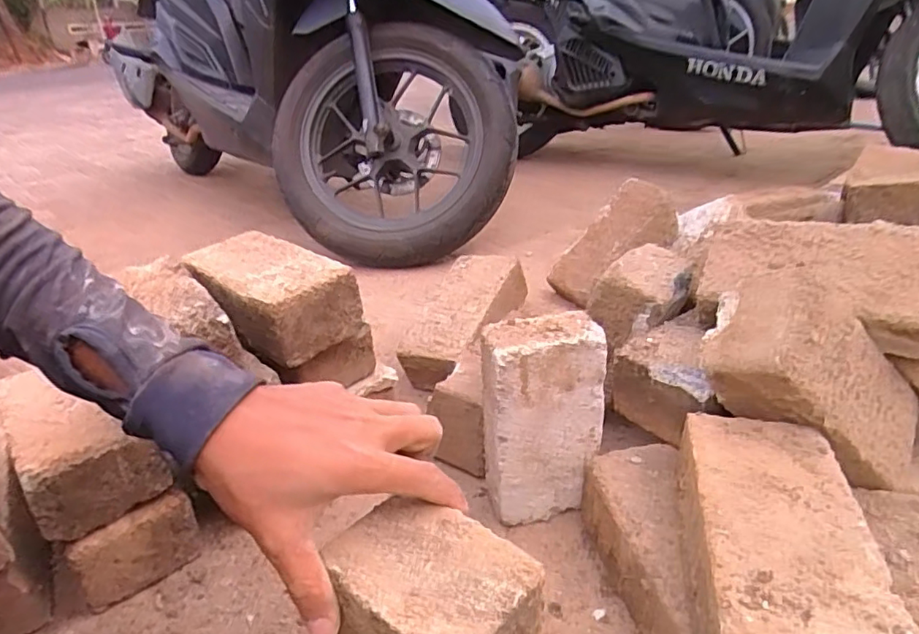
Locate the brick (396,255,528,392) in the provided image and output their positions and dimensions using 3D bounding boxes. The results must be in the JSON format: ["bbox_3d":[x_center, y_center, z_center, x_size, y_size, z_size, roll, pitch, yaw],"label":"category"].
[{"bbox_3d":[0.005,0.000,0.822,0.124,0.060,0.221,15,52,32],"label":"brick"}]

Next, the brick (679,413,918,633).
[{"bbox_3d":[0.212,0.161,0.400,0.104,0.070,0.203,3,27,14],"label":"brick"}]

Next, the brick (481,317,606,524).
[{"bbox_3d":[0.078,0.099,0.565,0.111,0.199,0.059,-6,26,-4],"label":"brick"}]

